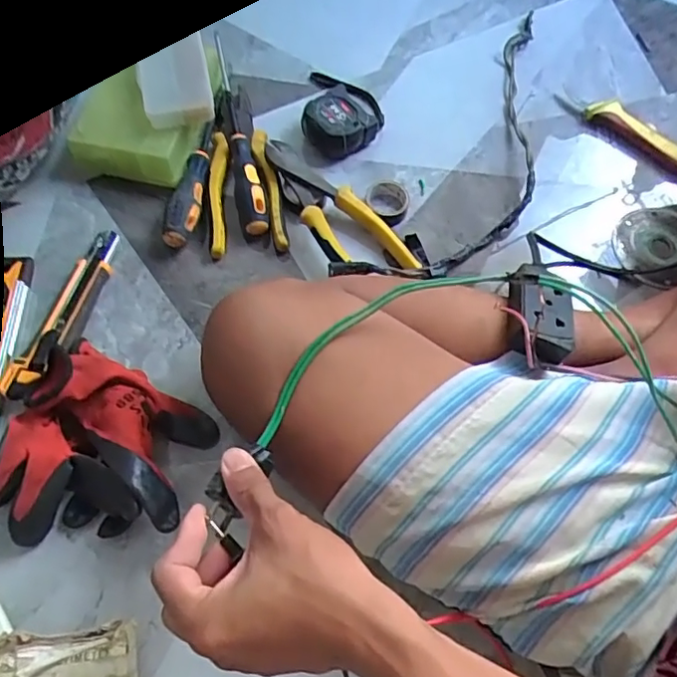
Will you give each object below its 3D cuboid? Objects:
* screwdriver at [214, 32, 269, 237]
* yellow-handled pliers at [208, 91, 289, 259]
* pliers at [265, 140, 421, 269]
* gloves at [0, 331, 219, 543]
[{"bbox_3d":[-0.104,-0.218,0.572,0.025,0.025,0.248,-12,70,-5],"label":"screwdriver"},{"bbox_3d":[-0.094,-0.172,0.567,0.069,0.026,0.187,-6,67,-2],"label":"yellow-handled pliers"},{"bbox_3d":[-0.008,-0.119,0.540,0.063,0.030,0.181,-42,73,-16],"label":"pliers"},{"bbox_3d":[-0.183,0.079,0.438,0.151,0.058,0.154,11,67,5],"label":"gloves"}]

